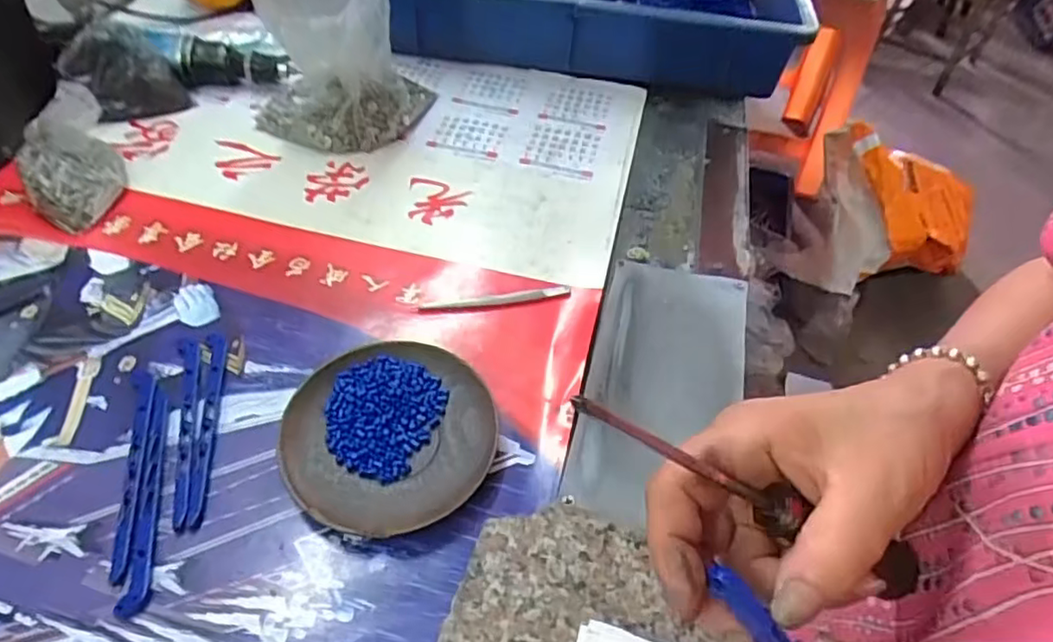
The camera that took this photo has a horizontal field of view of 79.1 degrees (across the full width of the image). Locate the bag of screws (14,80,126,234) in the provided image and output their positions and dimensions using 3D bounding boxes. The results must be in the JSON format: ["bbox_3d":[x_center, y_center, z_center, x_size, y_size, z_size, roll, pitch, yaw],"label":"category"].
[{"bbox_3d":[-0.321,-0.112,0.449,0.068,0.057,0.078,-31,59,-26],"label":"bag of screws"}]

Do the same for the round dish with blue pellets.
[{"bbox_3d":[-0.075,0.062,0.353,0.111,0.019,0.114,2,50,-2],"label":"round dish with blue pellets"}]

